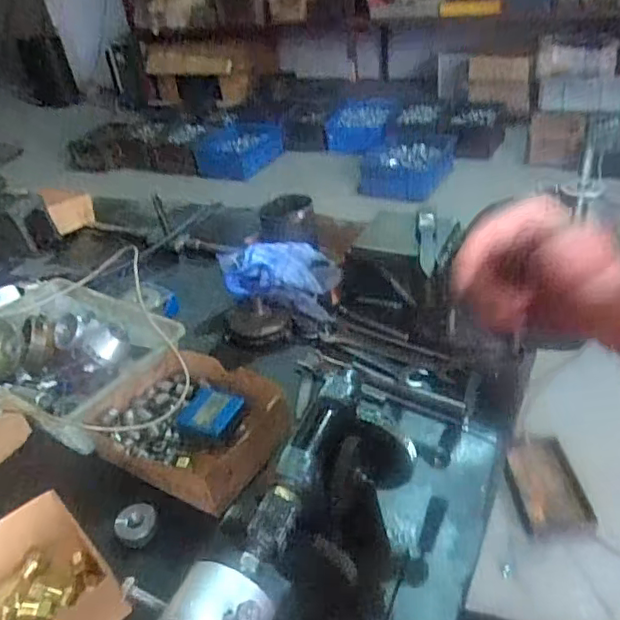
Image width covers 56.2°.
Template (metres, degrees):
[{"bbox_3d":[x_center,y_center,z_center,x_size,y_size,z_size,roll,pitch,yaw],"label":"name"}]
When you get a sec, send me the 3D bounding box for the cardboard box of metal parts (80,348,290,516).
[{"bbox_3d":[-0.119,0.112,0.574,0.187,0.045,0.142,18,42,30],"label":"cardboard box of metal parts"}]

